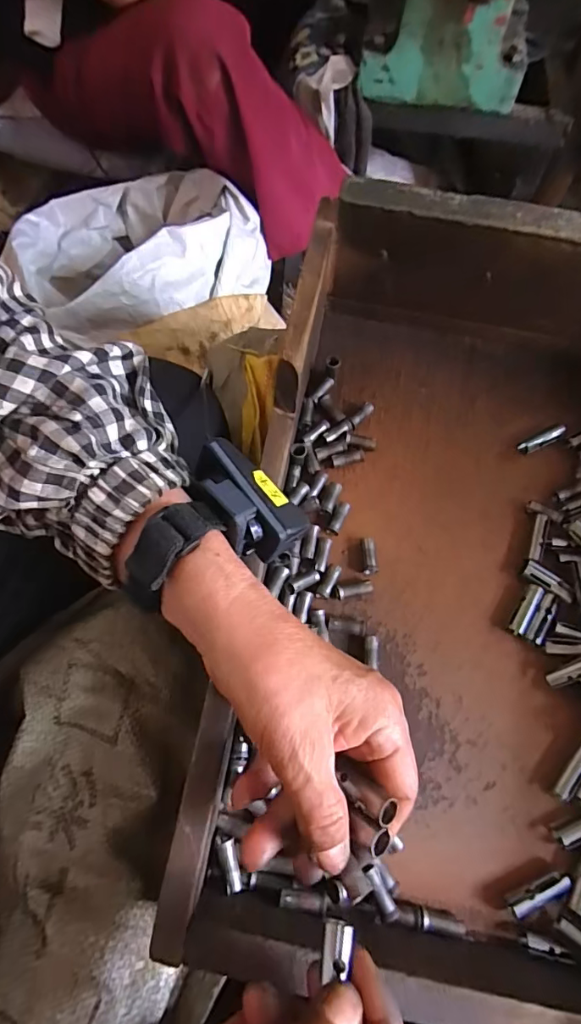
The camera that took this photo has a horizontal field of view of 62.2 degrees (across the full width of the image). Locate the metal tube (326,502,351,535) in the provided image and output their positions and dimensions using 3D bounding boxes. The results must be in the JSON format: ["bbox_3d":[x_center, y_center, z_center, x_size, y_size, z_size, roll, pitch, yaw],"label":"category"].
[{"bbox_3d":[0.035,0.005,0.351,0.009,0.008,0.024,26,67,8],"label":"metal tube"}]

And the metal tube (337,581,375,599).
[{"bbox_3d":[0.045,0.054,0.336,0.027,0.009,0.008,-9,66,-8],"label":"metal tube"}]

